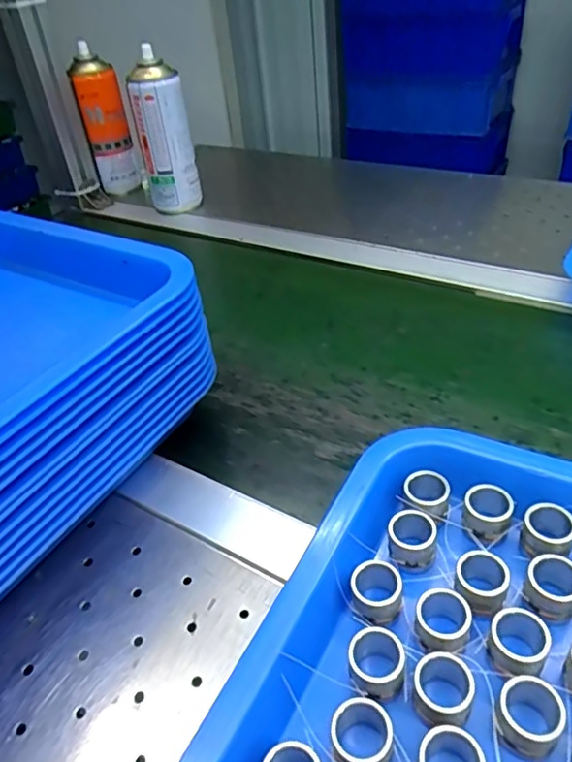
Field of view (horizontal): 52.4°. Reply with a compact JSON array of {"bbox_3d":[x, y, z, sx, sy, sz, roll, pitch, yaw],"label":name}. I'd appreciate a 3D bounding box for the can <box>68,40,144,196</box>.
[{"bbox_3d":[-0.231,-0.330,0.756,0.057,0.161,0.051,-11,39,-6],"label":"can"}]

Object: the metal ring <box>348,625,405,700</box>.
[{"bbox_3d":[0.041,0.129,0.264,0.024,0.023,0.026,-4,39,3],"label":"metal ring"}]

